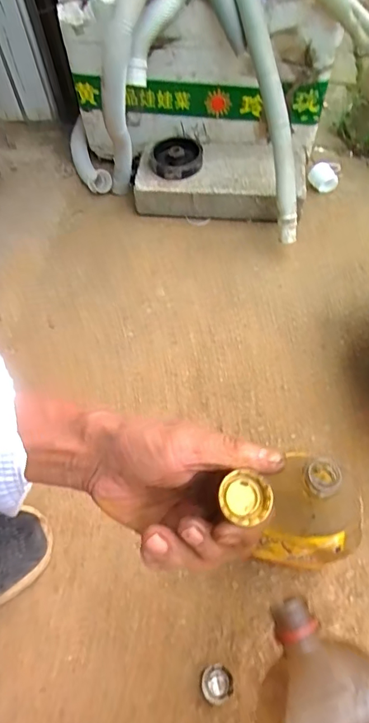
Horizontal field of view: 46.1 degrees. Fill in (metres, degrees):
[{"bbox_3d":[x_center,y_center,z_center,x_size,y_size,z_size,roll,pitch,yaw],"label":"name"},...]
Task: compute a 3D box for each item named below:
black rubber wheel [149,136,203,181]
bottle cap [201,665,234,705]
[{"bbox_3d":[-0.015,-0.360,0.769,0.090,0.035,0.093,-3,57,4],"label":"black rubber wheel"},{"bbox_3d":[0.032,0.313,0.420,0.030,0.008,0.029,-1,59,2],"label":"bottle cap"}]

